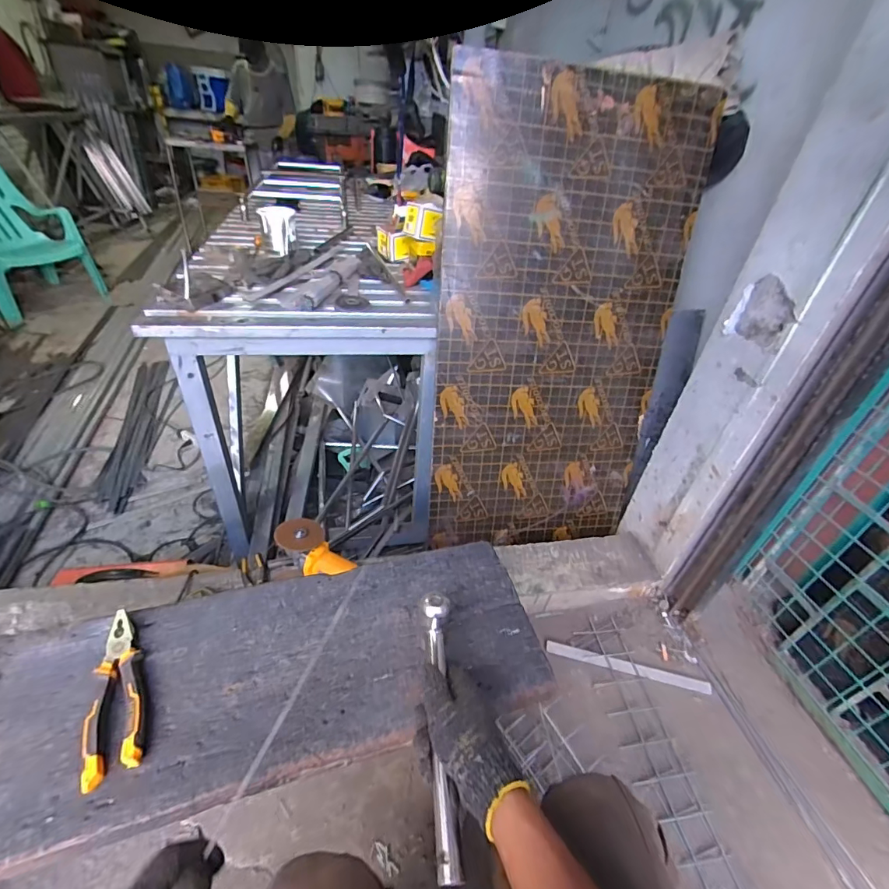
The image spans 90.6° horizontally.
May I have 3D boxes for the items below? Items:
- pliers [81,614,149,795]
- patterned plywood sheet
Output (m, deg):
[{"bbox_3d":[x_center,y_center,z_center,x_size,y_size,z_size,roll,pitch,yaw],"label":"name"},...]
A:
[{"bbox_3d":[-0.383,0.286,0.520,0.053,0.025,0.193,-12,41,-23],"label":"pliers"},{"bbox_3d":[0.255,-0.217,1.025,0.546,1.038,0.015,-3,24,-10],"label":"patterned plywood sheet"}]

